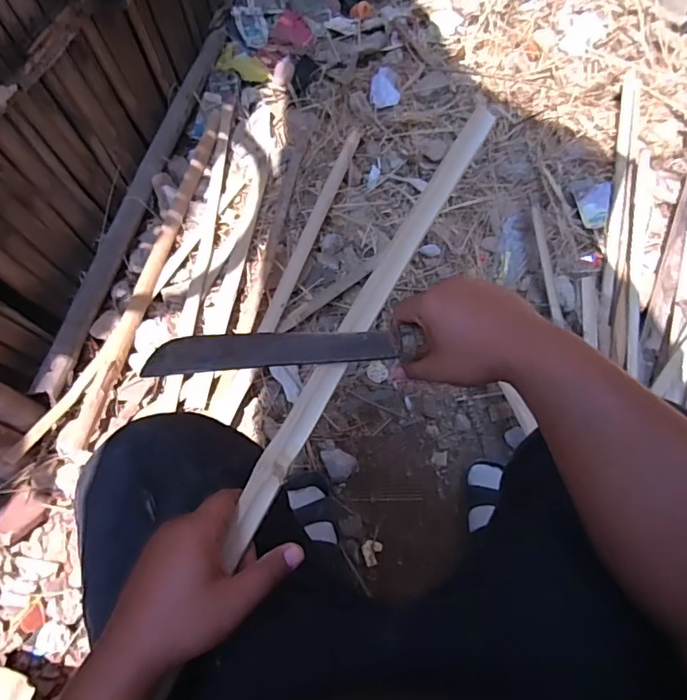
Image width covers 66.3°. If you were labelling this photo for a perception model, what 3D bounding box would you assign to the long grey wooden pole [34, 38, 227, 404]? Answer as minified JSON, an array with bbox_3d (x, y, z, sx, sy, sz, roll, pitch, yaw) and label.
[{"bbox_3d":[-0.386,-0.338,1.037,0.048,0.031,0.928,8,63,8],"label":"long grey wooden pole"}]

